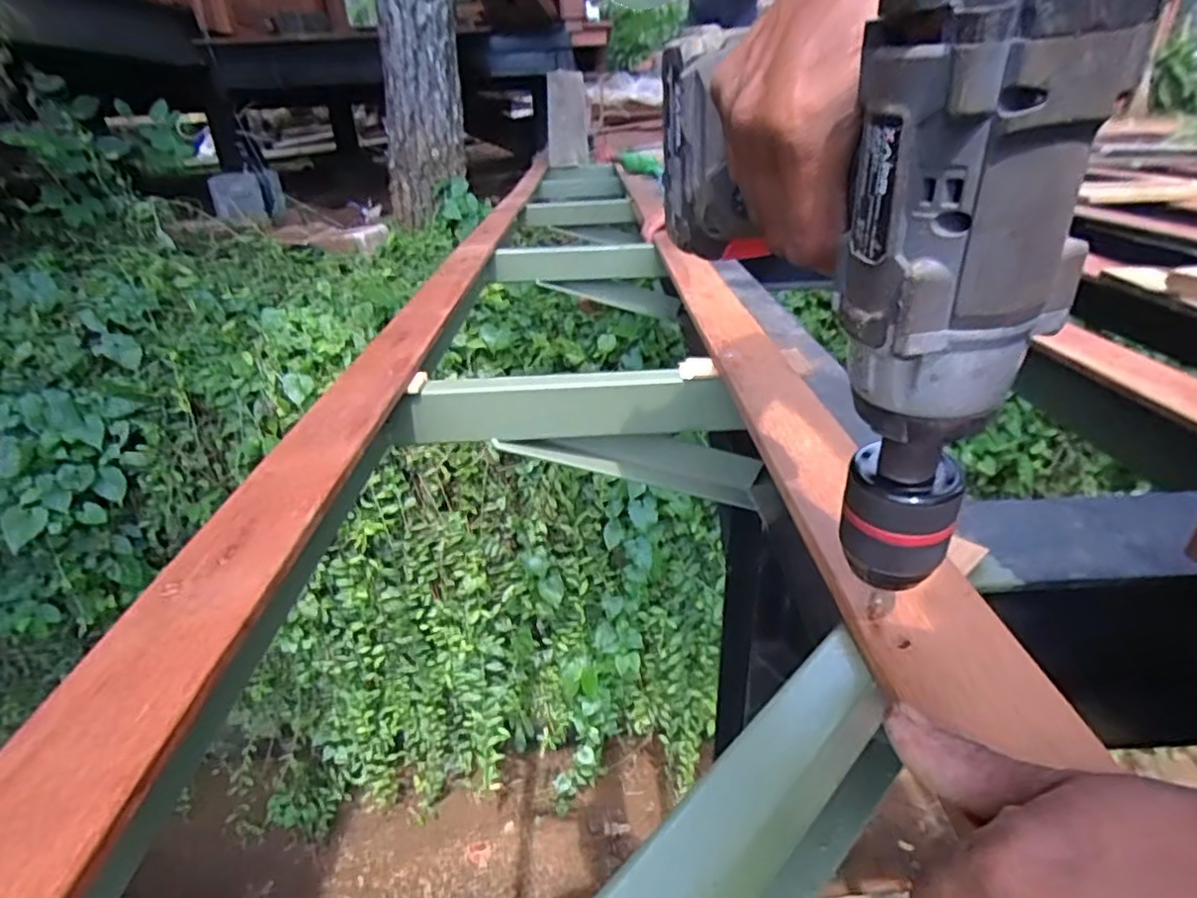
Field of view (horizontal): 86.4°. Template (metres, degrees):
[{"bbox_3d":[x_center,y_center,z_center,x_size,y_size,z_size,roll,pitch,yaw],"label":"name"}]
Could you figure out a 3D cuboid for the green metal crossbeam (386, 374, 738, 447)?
[{"bbox_3d":[-0.039,-0.040,0.627,0.324,0.061,0.025,-2,28,0],"label":"green metal crossbeam"}]

